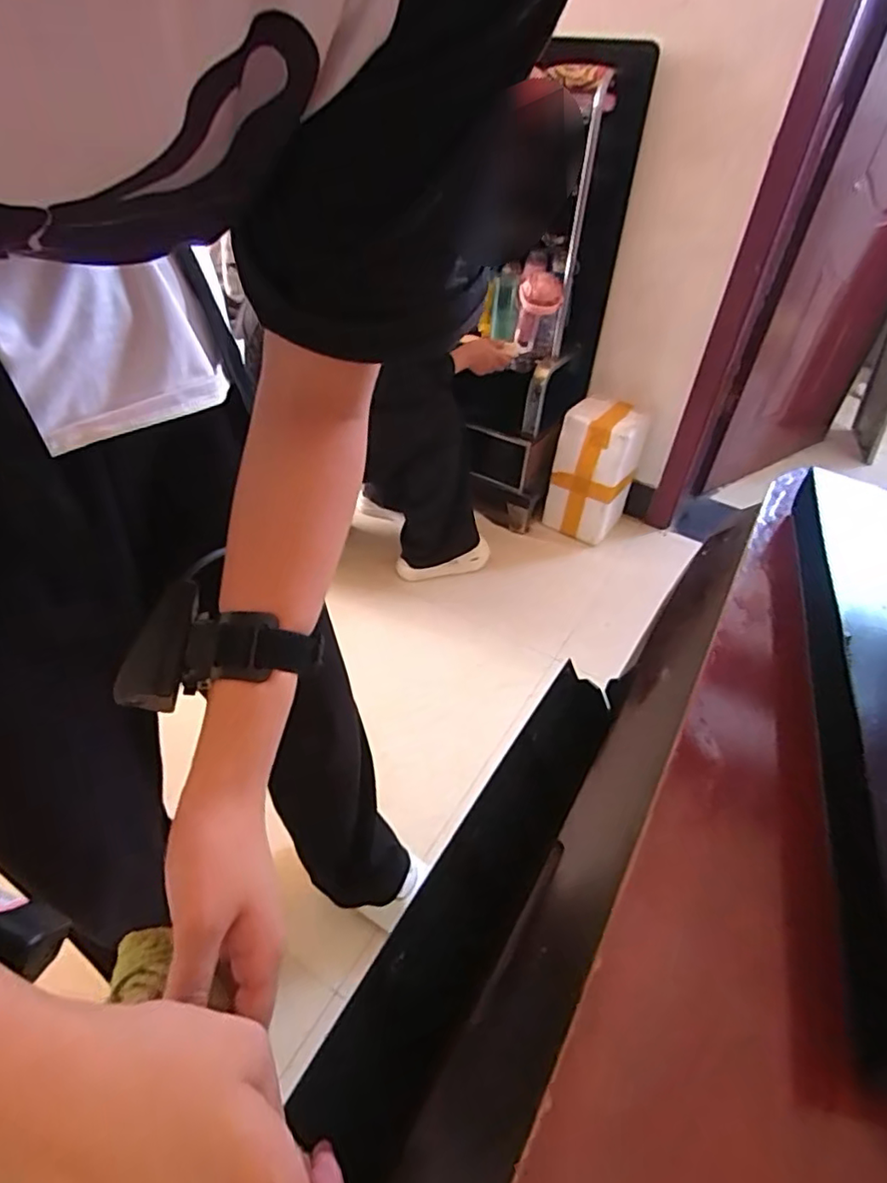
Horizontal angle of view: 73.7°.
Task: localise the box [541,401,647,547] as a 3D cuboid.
[{"bbox_3d":[0.420,-0.344,1.640,0.194,0.351,0.187,24,45,22],"label":"box"}]

